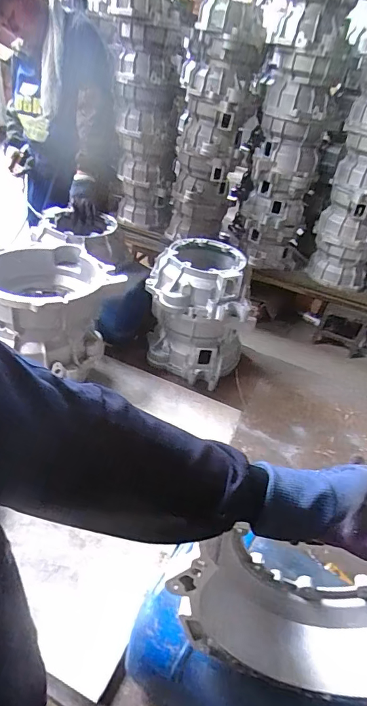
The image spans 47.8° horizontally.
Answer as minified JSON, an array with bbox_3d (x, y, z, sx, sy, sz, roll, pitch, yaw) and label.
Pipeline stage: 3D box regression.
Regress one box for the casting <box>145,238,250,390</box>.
[{"bbox_3d":[0.049,-0.139,1.385,0.326,0.383,0.269,17,38,10],"label":"casting"}]

